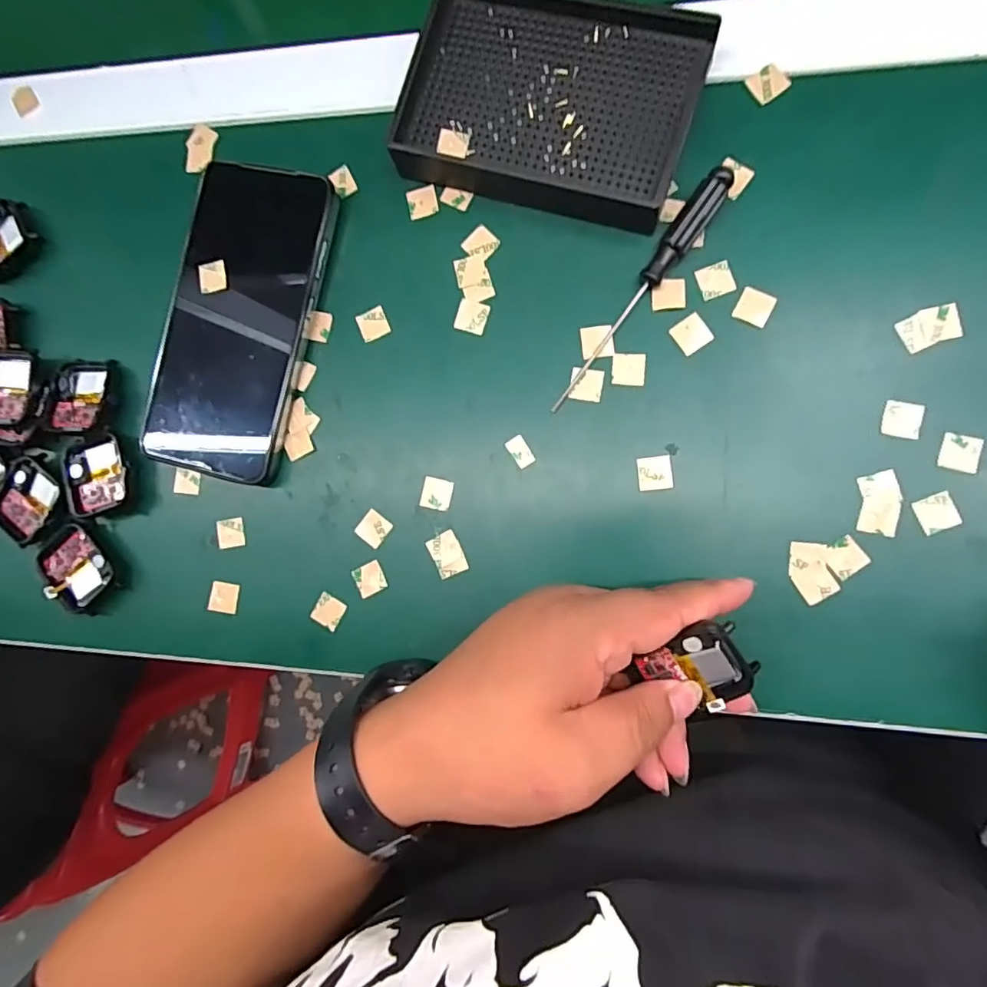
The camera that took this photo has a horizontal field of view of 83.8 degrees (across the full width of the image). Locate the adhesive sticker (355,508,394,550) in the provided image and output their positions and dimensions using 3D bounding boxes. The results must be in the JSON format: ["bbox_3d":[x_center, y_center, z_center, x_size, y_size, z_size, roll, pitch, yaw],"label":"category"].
[{"bbox_3d":[-0.062,0.018,0.283,0.014,0.004,0.015,37,93,9],"label":"adhesive sticker"}]

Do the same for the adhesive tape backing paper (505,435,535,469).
[{"bbox_3d":[0.013,-0.021,0.272,0.009,0.004,0.016,-32,82,6],"label":"adhesive tape backing paper"}]

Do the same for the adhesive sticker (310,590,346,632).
[{"bbox_3d":[-0.086,0.061,0.286,0.015,0.004,0.016,30,88,4],"label":"adhesive sticker"}]

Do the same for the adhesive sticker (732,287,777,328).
[{"bbox_3d":[0.122,-0.087,0.258,0.015,0.004,0.016,27,90,12],"label":"adhesive sticker"}]

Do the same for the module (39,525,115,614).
[{"bbox_3d":[-0.230,0.041,0.303,0.034,0.009,0.044,-41,81,5],"label":"module"}]

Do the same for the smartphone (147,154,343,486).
[{"bbox_3d":[-0.135,-0.091,0.294,0.076,0.017,0.161,13,89,10],"label":"smartphone"}]

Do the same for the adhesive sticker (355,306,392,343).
[{"bbox_3d":[-0.063,-0.089,0.289,0.016,0.004,0.015,-26,83,7],"label":"adhesive sticker"}]

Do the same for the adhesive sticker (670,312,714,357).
[{"bbox_3d":[0.094,-0.076,0.260,0.015,0.004,0.016,-34,82,6],"label":"adhesive sticker"}]

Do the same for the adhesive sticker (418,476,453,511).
[{"bbox_3d":[-0.029,0.000,0.280,0.015,0.004,0.015,11,87,4],"label":"adhesive sticker"}]

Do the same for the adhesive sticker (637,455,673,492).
[{"bbox_3d":[0.077,-0.009,0.262,0.016,0.004,0.016,-5,87,8],"label":"adhesive sticker"}]

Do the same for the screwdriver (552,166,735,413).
[{"bbox_3d":[0.070,-0.094,0.260,0.013,0.014,0.129,35,92,9],"label":"screwdriver"}]

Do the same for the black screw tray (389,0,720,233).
[{"bbox_3d":[0.027,-0.192,0.268,0.135,0.024,0.092,18,90,10],"label":"black screw tray"}]

